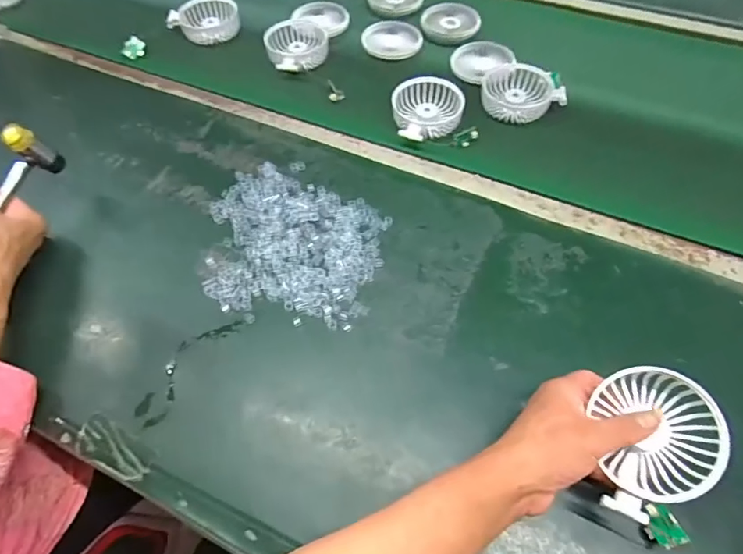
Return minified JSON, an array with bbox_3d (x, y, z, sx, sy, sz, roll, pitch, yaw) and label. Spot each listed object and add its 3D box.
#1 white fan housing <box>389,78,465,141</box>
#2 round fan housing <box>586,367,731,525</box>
[{"bbox_3d":[0.073,-0.210,0.600,0.089,0.029,0.097,-1,57,1],"label":"white fan housing"},{"bbox_3d":[0.208,0.118,0.345,0.085,0.033,0.099,-16,65,24],"label":"round fan housing"}]

